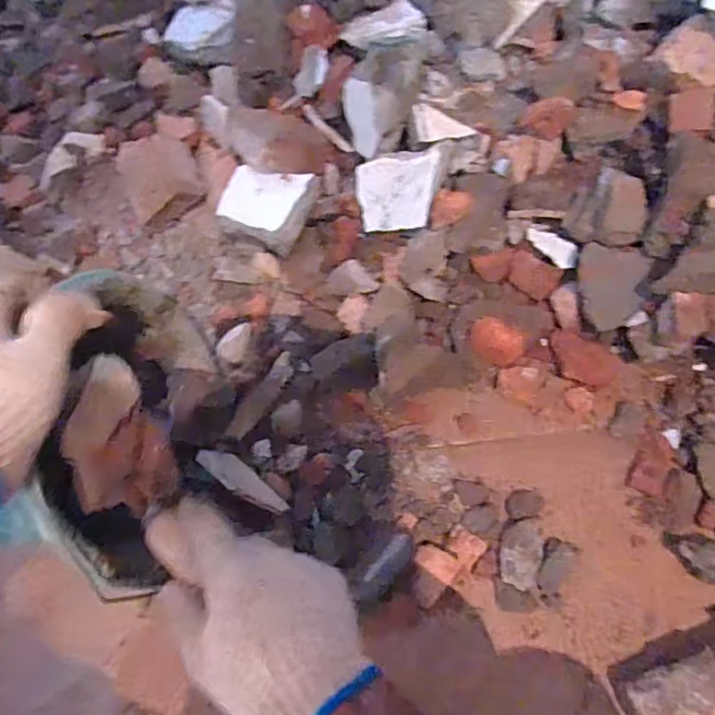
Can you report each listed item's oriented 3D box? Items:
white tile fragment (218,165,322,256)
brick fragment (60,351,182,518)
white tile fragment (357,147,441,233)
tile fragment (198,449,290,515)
[{"bbox_3d":[-0.102,-0.169,0.644,0.105,0.038,0.084,9,66,8],"label":"white tile fragment"},{"bbox_3d":[-0.182,0.065,0.460,0.043,0.104,0.107,-7,66,0],"label":"brick fragment"},{"bbox_3d":[0.044,-0.178,0.624,0.095,0.007,0.076,-2,103,28],"label":"white tile fragment"},{"bbox_3d":[-0.108,0.117,0.540,0.093,0.039,0.006,41,116,8],"label":"tile fragment"}]

